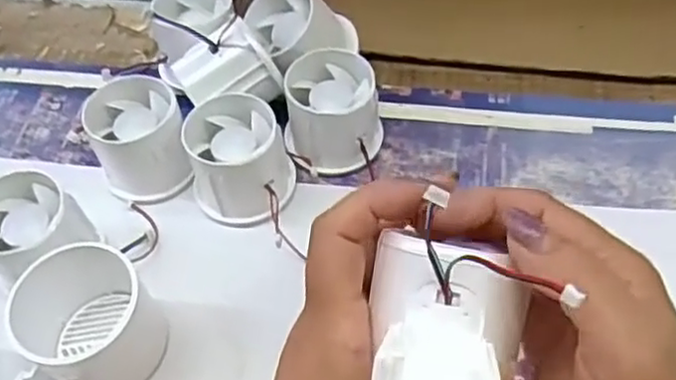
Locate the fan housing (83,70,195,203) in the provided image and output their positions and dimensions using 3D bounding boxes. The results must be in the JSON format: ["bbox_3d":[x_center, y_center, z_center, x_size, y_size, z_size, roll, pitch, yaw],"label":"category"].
[{"bbox_3d":[-0.112,-0.029,0.399,0.051,0.051,0.059,-16,55,-7],"label":"fan housing"}]

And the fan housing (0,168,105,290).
[{"bbox_3d":[-0.159,0.023,0.367,0.053,0.047,0.052,-2,55,3],"label":"fan housing"}]

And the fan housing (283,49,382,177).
[{"bbox_3d":[-0.003,-0.044,0.403,0.055,0.049,0.060,-3,55,2],"label":"fan housing"}]

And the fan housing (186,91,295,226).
[{"bbox_3d":[-0.056,-0.017,0.388,0.057,0.045,0.063,-3,55,3],"label":"fan housing"}]

